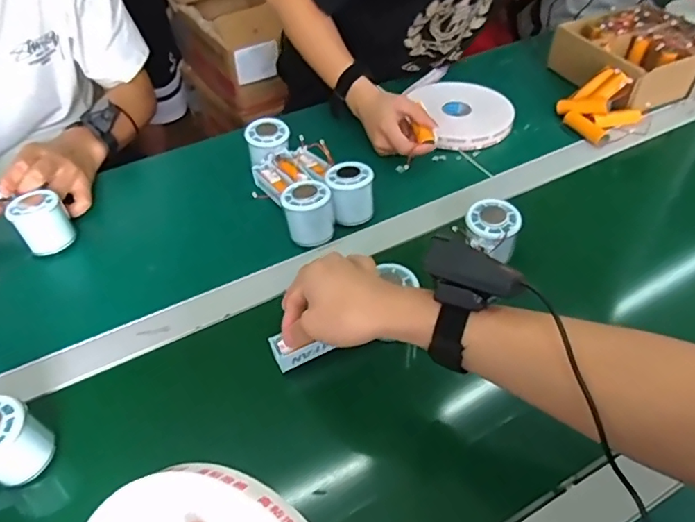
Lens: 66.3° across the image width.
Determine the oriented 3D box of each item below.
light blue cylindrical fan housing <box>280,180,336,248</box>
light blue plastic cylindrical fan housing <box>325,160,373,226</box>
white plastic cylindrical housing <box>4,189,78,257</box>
[{"bbox_3d":[-0.044,-0.056,0.618,0.059,0.057,0.054,-6,47,-4],"label":"light blue cylindrical fan housing"},{"bbox_3d":[0.004,-0.082,0.639,0.056,0.059,0.053,-2,47,0],"label":"light blue plastic cylindrical fan housing"},{"bbox_3d":[-0.359,-0.047,0.625,0.055,0.055,0.055,-1,47,1],"label":"white plastic cylindrical housing"}]

